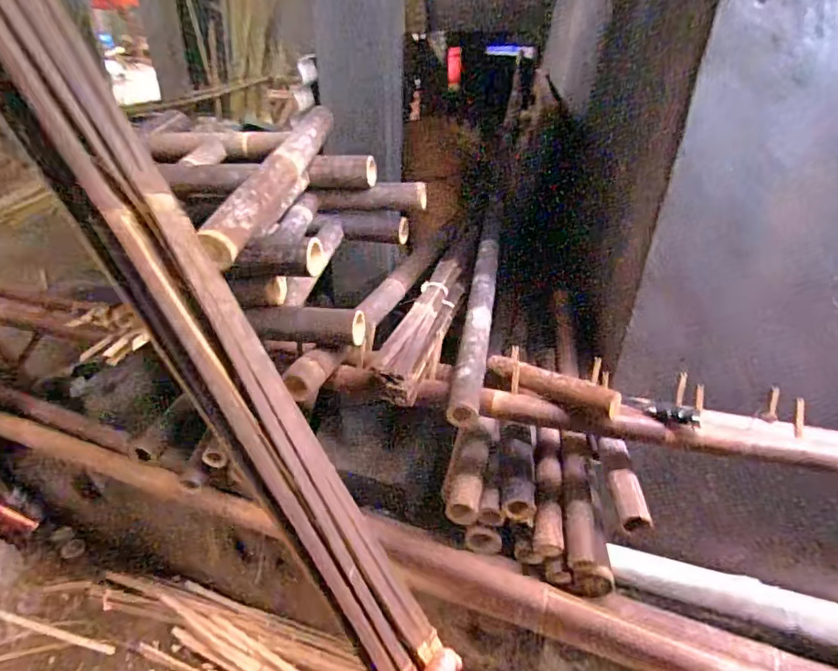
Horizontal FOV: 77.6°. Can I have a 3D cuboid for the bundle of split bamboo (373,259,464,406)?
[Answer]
[{"bbox_3d":[0.025,-0.059,1.343,0.102,0.083,0.684,9,33,12],"label":"bundle of split bamboo"}]

